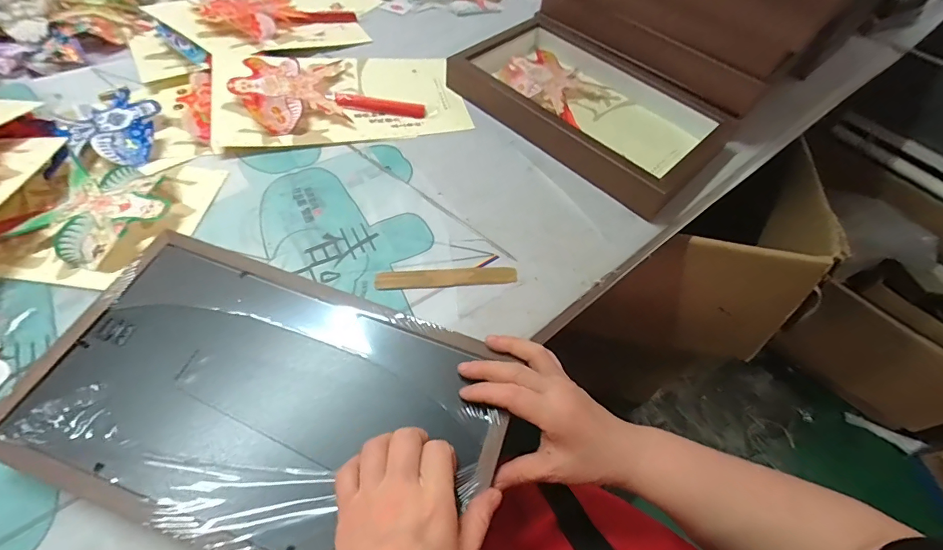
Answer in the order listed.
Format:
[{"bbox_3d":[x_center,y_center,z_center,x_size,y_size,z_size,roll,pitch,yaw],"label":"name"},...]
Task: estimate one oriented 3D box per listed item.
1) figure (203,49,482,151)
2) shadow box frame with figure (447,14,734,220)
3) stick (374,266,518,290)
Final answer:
[{"bbox_3d":[-0.172,-0.254,0.579,0.313,0.037,0.182,-10,58,-11],"label":"figure"},{"bbox_3d":[0.153,-0.246,0.595,0.213,0.044,0.373,-38,67,-25],"label":"shadow box frame with figure"},{"bbox_3d":[-0.025,0.002,0.448,0.145,0.006,0.021,-3,57,-8],"label":"stick"}]

